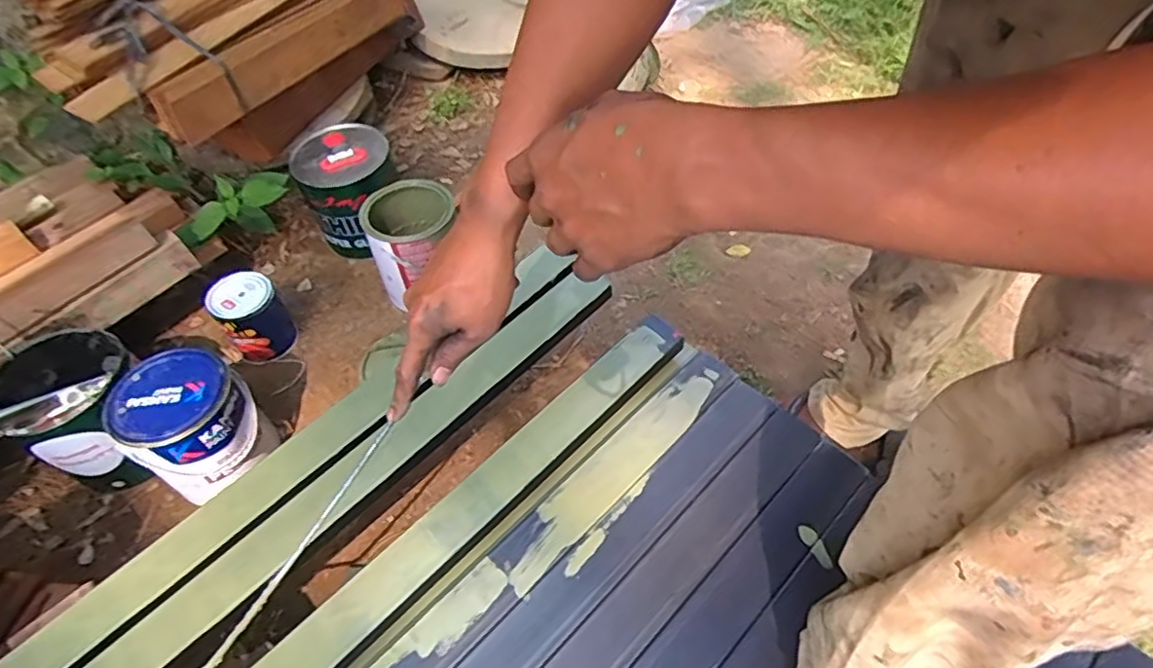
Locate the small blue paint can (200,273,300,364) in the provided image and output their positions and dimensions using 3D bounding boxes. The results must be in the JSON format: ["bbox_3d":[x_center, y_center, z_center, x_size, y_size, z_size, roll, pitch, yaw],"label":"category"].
[{"bbox_3d":[-0.578,-0.032,1.143,0.109,0.138,0.108,-34,56,-22],"label":"small blue paint can"}]

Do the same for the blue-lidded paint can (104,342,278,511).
[{"bbox_3d":[-0.567,0.143,0.968,0.158,0.193,0.160,-2,50,3],"label":"blue-lidded paint can"}]

